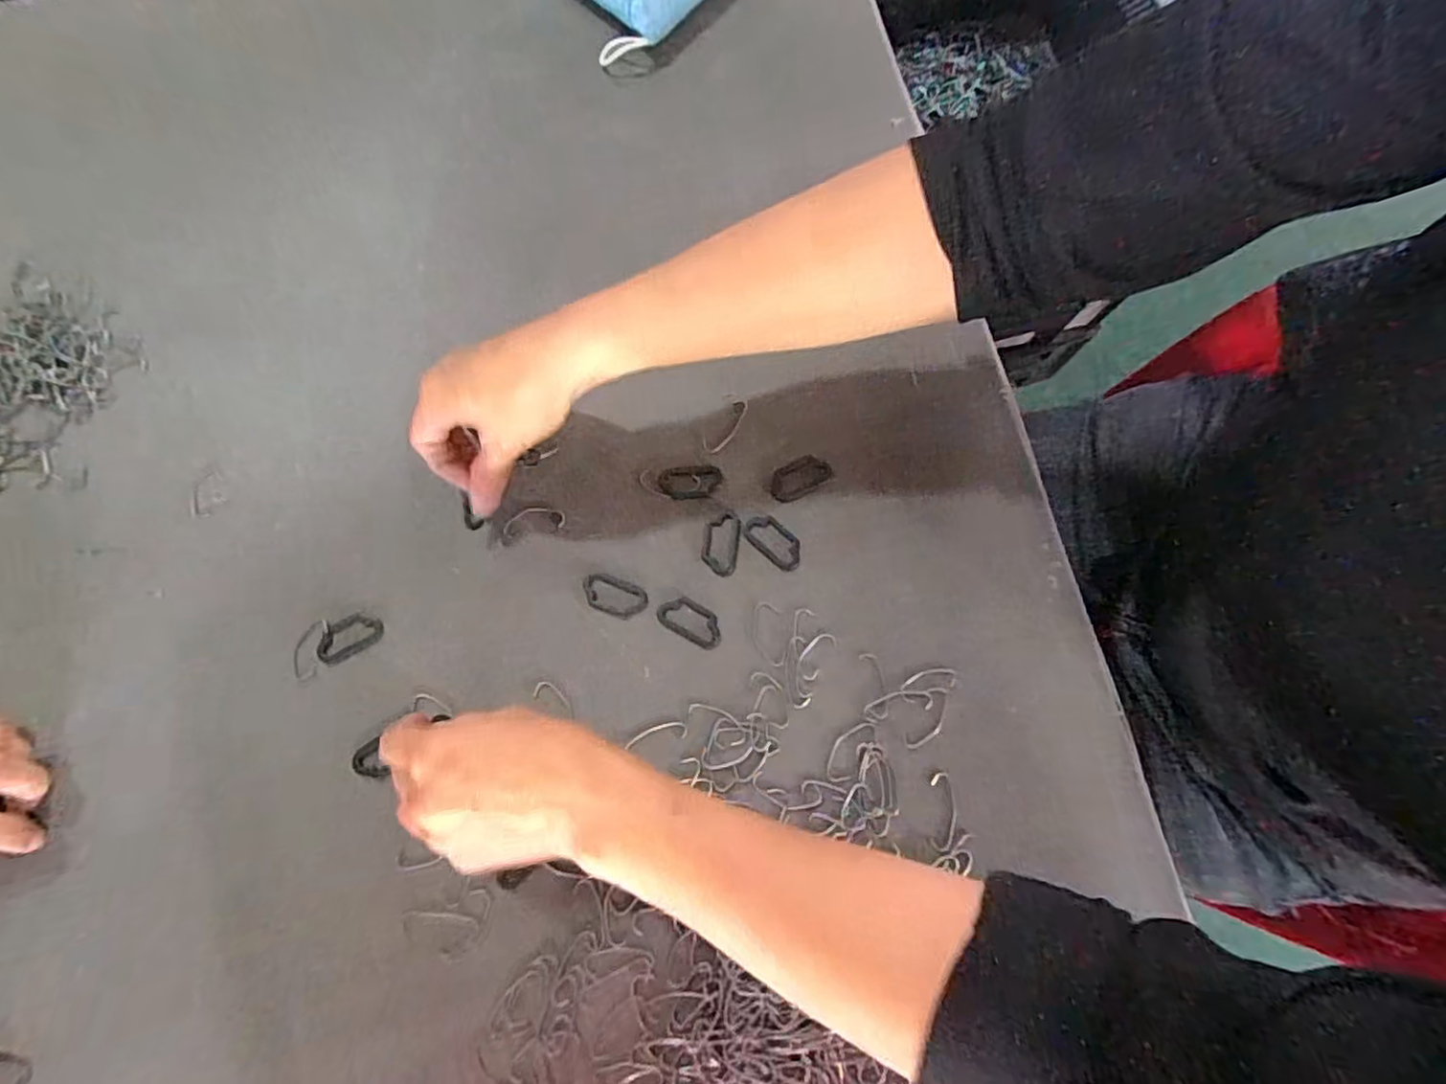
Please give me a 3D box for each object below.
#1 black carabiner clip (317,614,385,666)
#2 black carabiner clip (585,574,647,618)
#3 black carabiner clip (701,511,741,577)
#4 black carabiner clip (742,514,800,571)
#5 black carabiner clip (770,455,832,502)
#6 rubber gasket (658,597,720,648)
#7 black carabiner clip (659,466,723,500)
[{"bbox_3d":[-0.220,0.056,0.372,0.039,0.004,0.022,-31,79,-5],"label":"black carabiner clip"},{"bbox_3d":[-0.064,0.032,0.371,0.039,0.004,0.020,17,79,5],"label":"black carabiner clip"},{"bbox_3d":[-0.001,0.000,0.377,0.020,0.004,0.038,8,78,3],"label":"black carabiner clip"},{"bbox_3d":[0.030,-0.001,0.376,0.039,0.004,0.021,41,82,9],"label":"black carabiner clip"},{"bbox_3d":[0.046,-0.039,0.384,0.039,0.004,0.022,-32,79,-5],"label":"black carabiner clip"},{"bbox_3d":[-0.018,0.045,0.367,0.039,0.004,0.021,28,80,7],"label":"rubber gasket"},{"bbox_3d":[-0.020,-0.036,0.384,0.038,0.004,0.021,-3,78,1],"label":"black carabiner clip"}]

